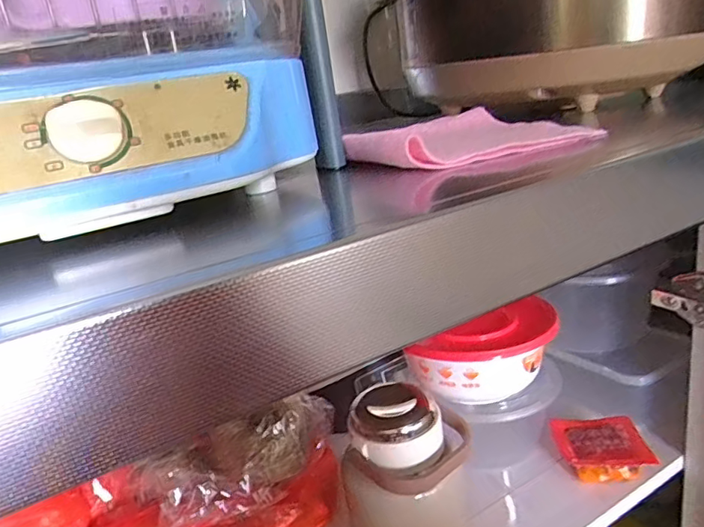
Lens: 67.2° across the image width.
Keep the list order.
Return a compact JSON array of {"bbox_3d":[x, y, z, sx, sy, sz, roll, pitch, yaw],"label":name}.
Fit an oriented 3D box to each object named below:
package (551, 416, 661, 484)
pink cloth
[{"bbox_3d":[0.260,0.191,0.552,0.085,0.028,0.080,-6,19,7],"label":"package"},{"bbox_3d":[0.069,-0.089,0.382,0.144,0.028,0.151,-14,19,-18],"label":"pink cloth"}]

